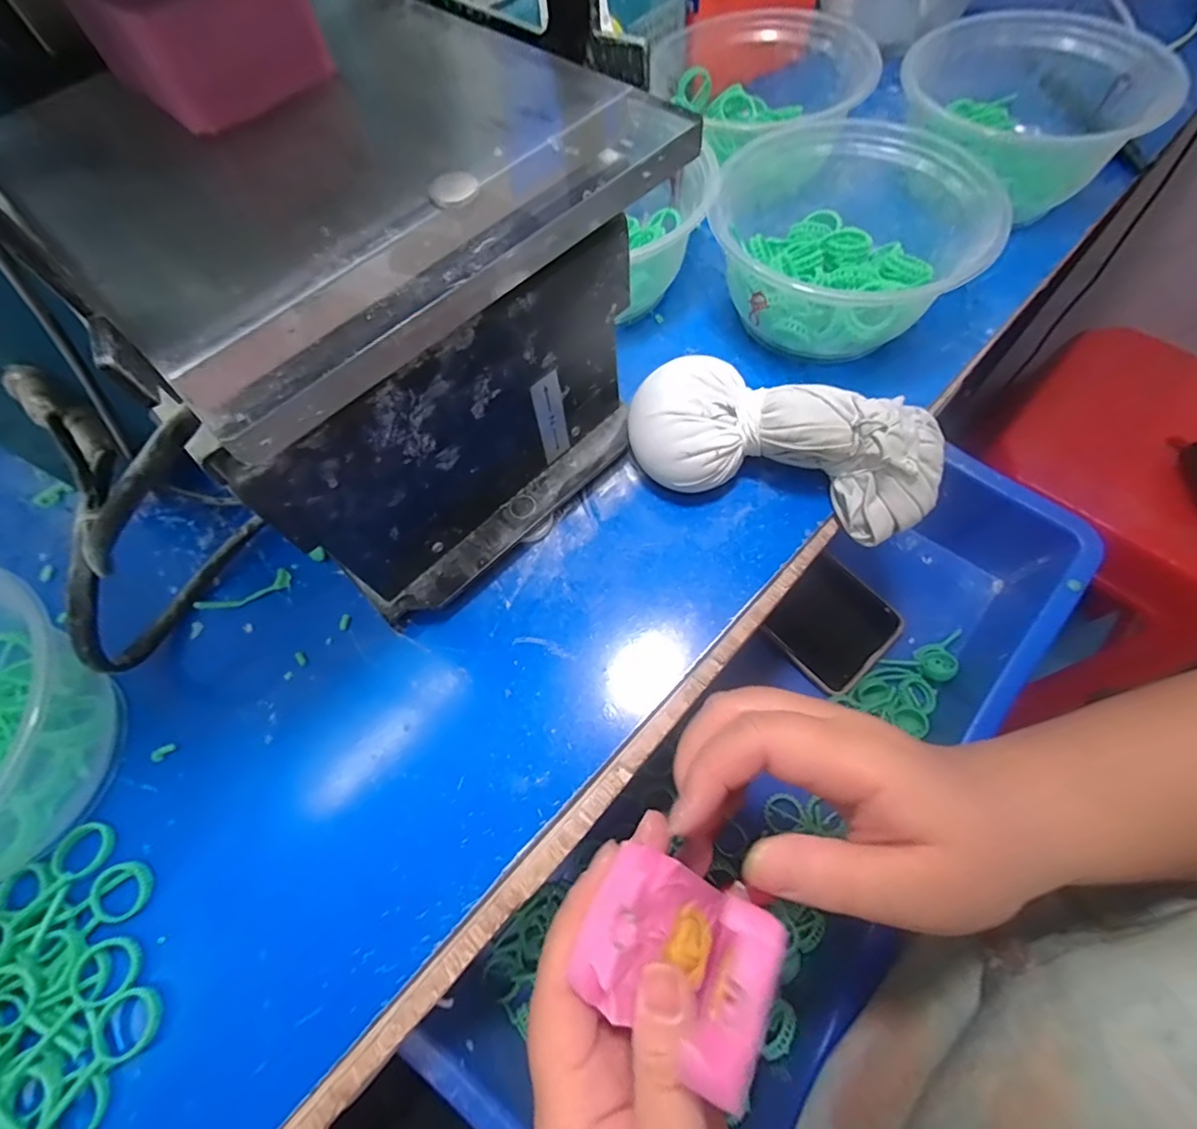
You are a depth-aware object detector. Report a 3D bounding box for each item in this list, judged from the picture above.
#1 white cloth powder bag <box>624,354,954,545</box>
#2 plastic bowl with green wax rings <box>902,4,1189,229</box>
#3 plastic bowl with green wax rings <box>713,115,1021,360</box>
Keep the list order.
[{"bbox_3d":[0.084,-0.054,0.245,0.139,0.045,0.056,12,66,12],"label":"white cloth powder bag"},{"bbox_3d":[0.251,-0.272,0.316,0.116,0.059,0.120,-2,64,4],"label":"plastic bowl with green wax rings"},{"bbox_3d":[0.124,-0.173,0.281,0.128,0.057,0.120,-2,64,4],"label":"plastic bowl with green wax rings"}]

